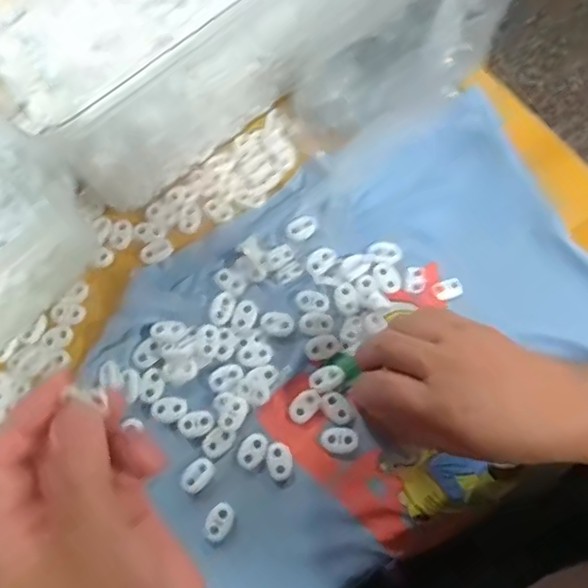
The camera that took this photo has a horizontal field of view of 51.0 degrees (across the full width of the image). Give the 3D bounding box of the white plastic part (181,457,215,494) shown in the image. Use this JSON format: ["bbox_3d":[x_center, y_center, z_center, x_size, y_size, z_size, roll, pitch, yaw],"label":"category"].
[{"bbox_3d":[-0.059,0.112,0.381,0.016,0.004,0.022,37,77,11],"label":"white plastic part"}]

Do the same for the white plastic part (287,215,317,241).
[{"bbox_3d":[0.006,-0.047,0.430,0.022,0.008,0.016,-32,75,-8],"label":"white plastic part"}]

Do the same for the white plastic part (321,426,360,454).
[{"bbox_3d":[0.029,0.091,0.387,0.024,0.004,0.015,7,73,3],"label":"white plastic part"}]

